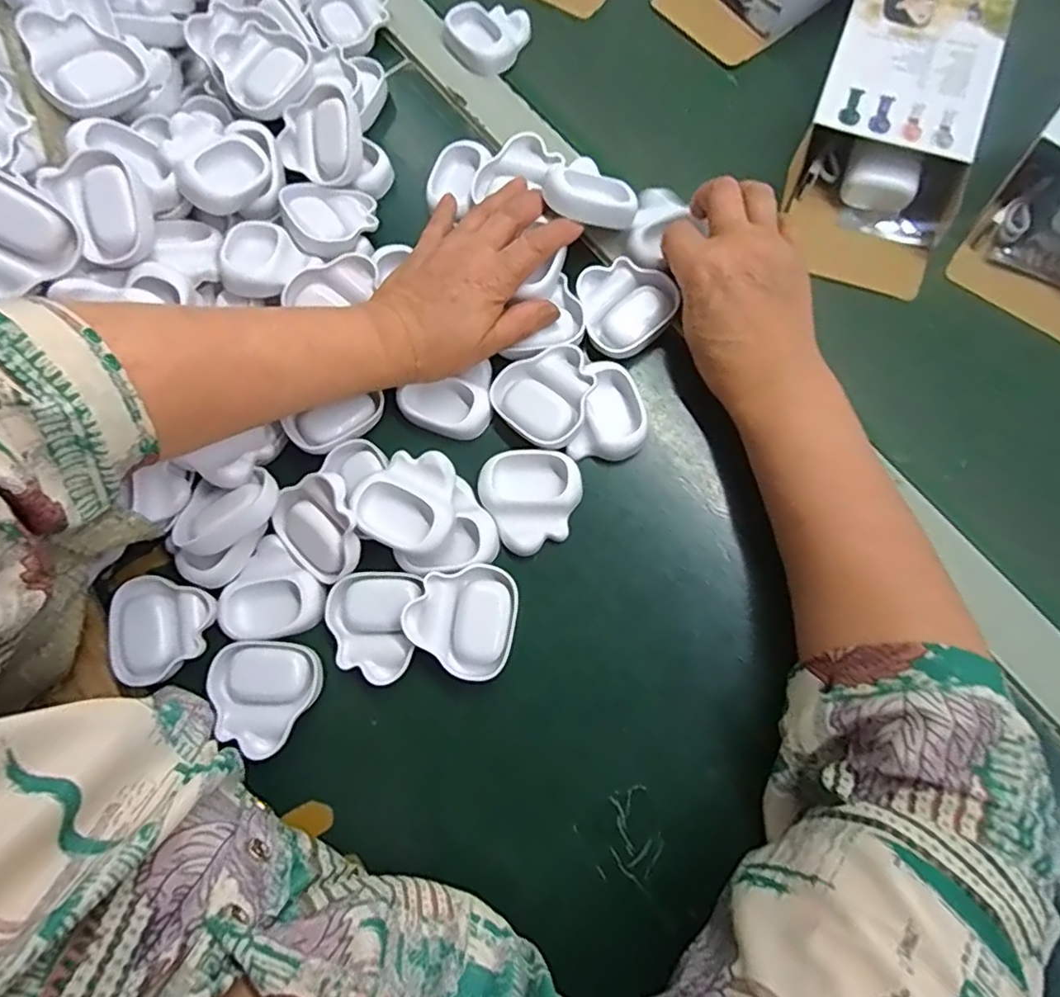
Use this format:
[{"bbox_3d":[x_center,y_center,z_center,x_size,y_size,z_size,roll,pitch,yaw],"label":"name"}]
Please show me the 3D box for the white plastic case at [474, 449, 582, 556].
[{"bbox_3d":[0.002,-0.002,0.375,0.057,0.014,0.061,-22,76,-8],"label":"white plastic case"}]

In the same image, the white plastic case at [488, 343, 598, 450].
[{"bbox_3d":[0.012,-0.066,0.386,0.059,0.021,0.061,-40,79,-12],"label":"white plastic case"}]

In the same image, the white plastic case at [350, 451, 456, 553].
[{"bbox_3d":[-0.070,0.000,0.367,0.057,0.020,0.058,22,75,5],"label":"white plastic case"}]

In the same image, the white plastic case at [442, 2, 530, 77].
[{"bbox_3d":[-0.032,-0.362,0.478,0.059,0.016,0.059,41,77,9],"label":"white plastic case"}]

